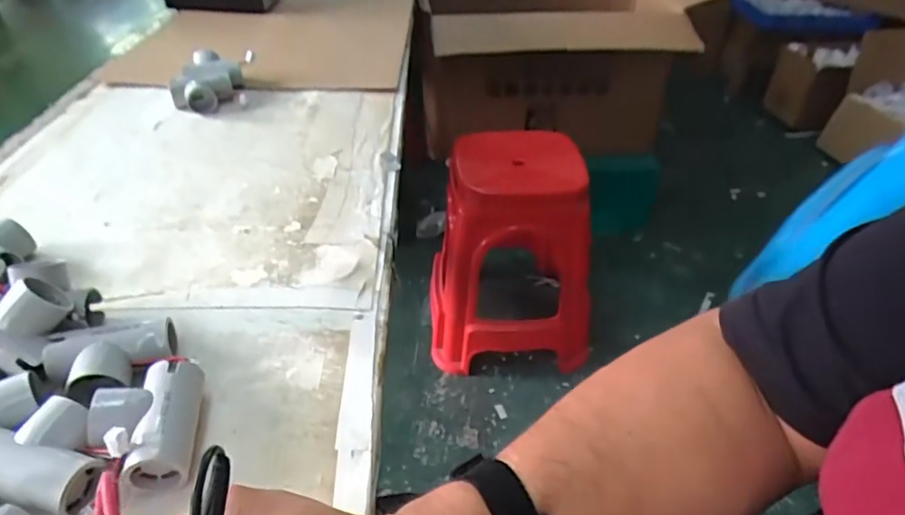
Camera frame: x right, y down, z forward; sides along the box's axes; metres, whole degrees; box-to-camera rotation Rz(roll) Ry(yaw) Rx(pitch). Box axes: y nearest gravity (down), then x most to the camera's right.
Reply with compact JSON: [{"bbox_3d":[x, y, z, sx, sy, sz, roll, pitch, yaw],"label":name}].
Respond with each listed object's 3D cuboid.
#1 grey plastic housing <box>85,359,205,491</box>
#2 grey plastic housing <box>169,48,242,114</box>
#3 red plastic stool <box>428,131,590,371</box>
[{"bbox_3d":[-0.181,0.096,0.349,0.053,0.039,0.082,-6,38,-9],"label":"grey plastic housing"},{"bbox_3d":[-0.318,-0.227,0.754,0.077,0.042,0.116,0,38,-3],"label":"grey plastic housing"},{"bbox_3d":[0.135,0.002,1.353,0.340,0.483,0.340,3,38,1],"label":"red plastic stool"}]

